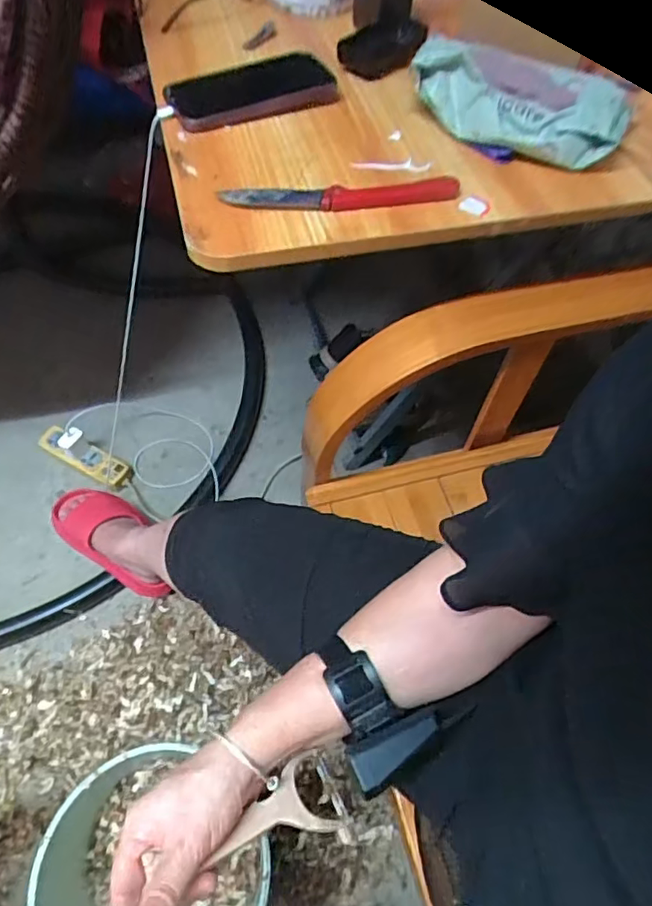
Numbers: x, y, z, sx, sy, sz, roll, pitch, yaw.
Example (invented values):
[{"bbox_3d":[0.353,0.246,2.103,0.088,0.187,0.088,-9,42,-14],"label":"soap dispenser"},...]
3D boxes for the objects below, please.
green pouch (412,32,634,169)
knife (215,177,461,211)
[{"bbox_3d":[0.172,-0.318,0.510,0.185,0.048,0.087,34,61,17],"label":"green pouch"},{"bbox_3d":[0.014,-0.216,0.469,0.199,0.015,0.028,-2,57,-5],"label":"knife"}]

